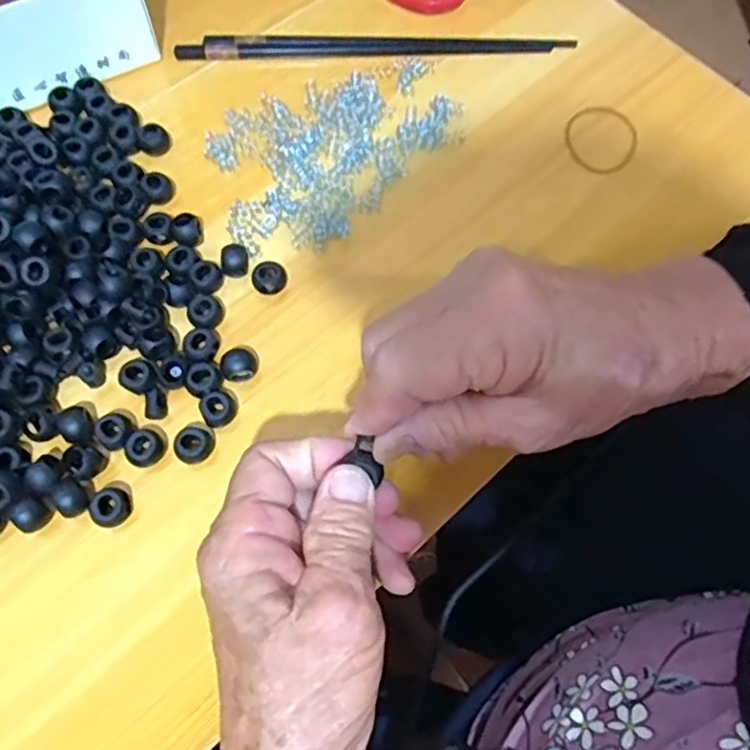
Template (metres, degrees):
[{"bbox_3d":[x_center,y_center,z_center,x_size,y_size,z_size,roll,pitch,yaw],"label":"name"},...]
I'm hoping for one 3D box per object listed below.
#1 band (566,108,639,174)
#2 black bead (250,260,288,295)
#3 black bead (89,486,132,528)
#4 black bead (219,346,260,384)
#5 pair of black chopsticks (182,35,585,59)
[{"bbox_3d":[0.138,-0.145,0.390,0.045,0.004,0.051,30,71,8],"label":"band"},{"bbox_3d":[-0.056,-0.051,0.340,0.018,0.013,0.014,-13,70,-7],"label":"black bead"},{"bbox_3d":[-0.121,0.061,0.294,0.015,0.015,0.017,-18,71,-9],"label":"black bead"},{"bbox_3d":[-0.068,-0.003,0.321,0.018,0.016,0.016,-22,72,-11],"label":"black bead"},{"bbox_3d":[0.001,-0.207,0.404,0.245,0.005,0.017,-1,69,-3],"label":"pair of black chopsticks"}]

